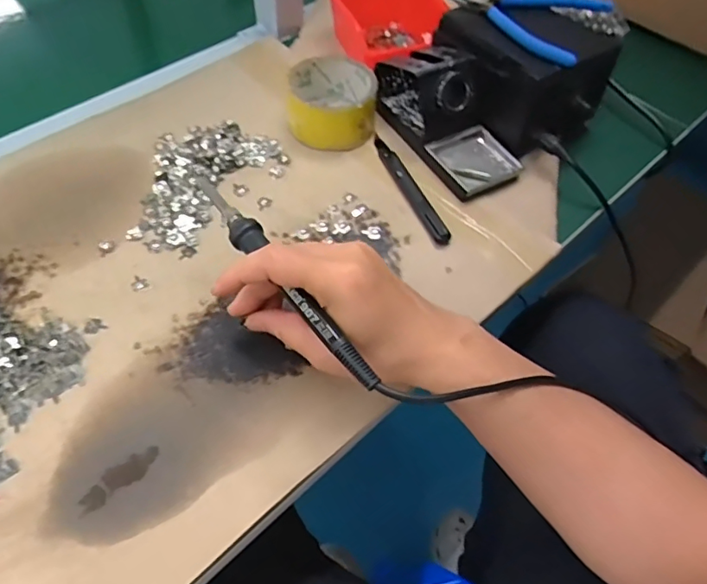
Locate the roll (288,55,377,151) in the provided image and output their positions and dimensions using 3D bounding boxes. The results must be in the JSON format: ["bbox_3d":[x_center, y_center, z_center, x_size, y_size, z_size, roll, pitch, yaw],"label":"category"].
[{"bbox_3d":[-0.021,-0.183,0.511,0.083,0.045,0.091,2,56,-2],"label":"roll"}]

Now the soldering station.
[{"bbox_3d":[0.143,-0.203,0.507,0.196,0.088,0.161,-25,61,-19],"label":"soldering station"}]

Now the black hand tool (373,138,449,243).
[{"bbox_3d":[0.051,-0.097,0.478,0.016,0.010,0.138,-18,59,-15],"label":"black hand tool"}]

